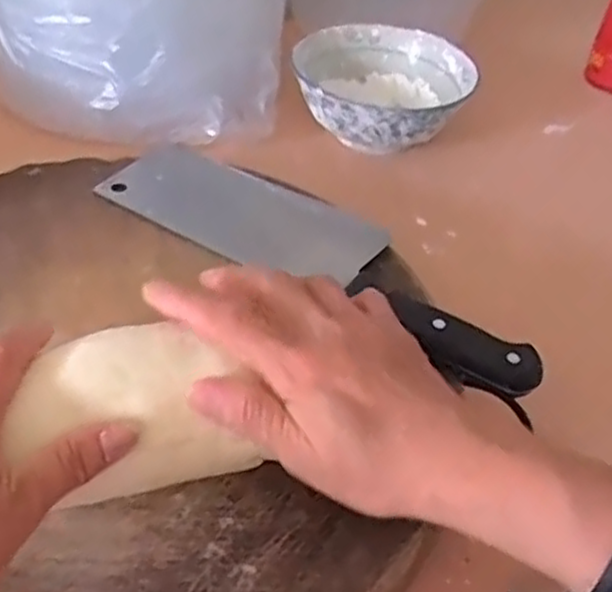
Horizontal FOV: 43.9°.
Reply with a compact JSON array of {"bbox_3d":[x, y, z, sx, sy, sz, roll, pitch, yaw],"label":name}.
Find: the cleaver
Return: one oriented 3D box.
[{"bbox_3d":[0.008,-0.033,0.449,0.287,0.015,0.077,28,46,22],"label":"cleaver"}]

